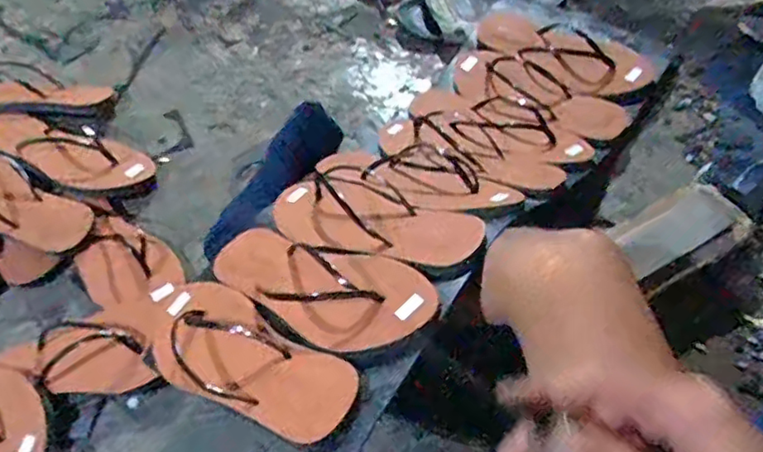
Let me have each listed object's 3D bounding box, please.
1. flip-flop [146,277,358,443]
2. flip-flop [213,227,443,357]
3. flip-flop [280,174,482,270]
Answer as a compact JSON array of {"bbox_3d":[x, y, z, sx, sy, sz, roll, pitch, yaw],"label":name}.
[{"bbox_3d":[-0.125,0.109,0.527,0.245,0.037,0.098,19,58,37],"label":"flip-flop"},{"bbox_3d":[-0.070,0.046,0.556,0.247,0.036,0.102,15,57,37],"label":"flip-flop"},{"bbox_3d":[-0.018,-0.008,0.605,0.241,0.038,0.086,14,58,31],"label":"flip-flop"}]

